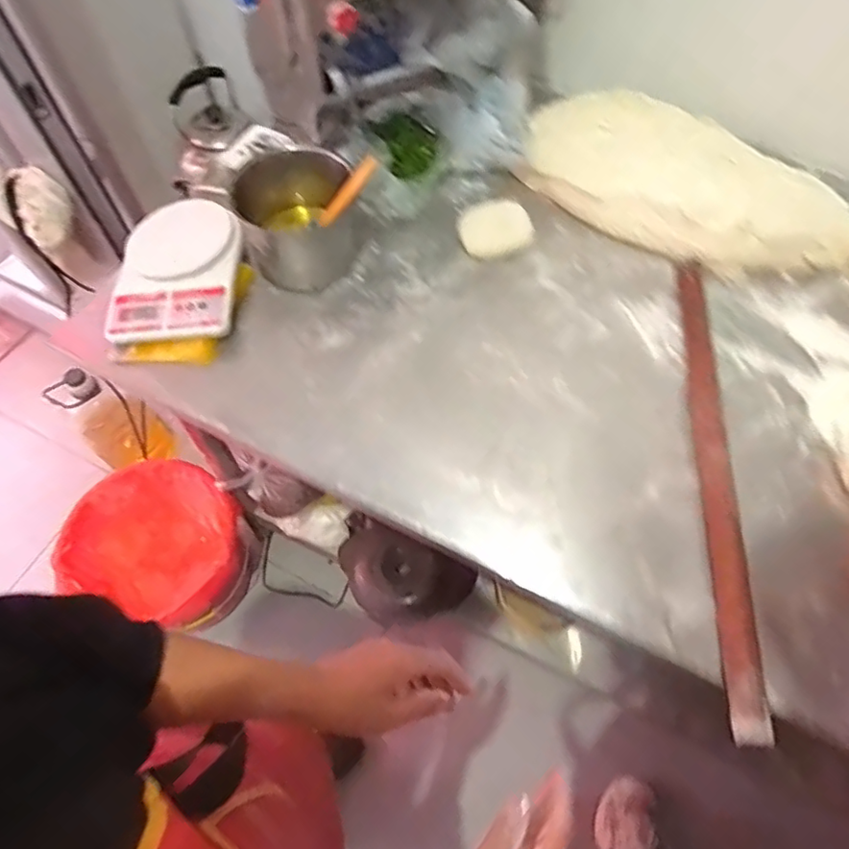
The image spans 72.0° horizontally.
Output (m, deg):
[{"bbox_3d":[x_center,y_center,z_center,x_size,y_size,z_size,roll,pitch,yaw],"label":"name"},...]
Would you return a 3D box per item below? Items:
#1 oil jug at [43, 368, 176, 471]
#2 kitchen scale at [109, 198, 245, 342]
[{"bbox_3d":[-0.718,-0.010,1.366,0.156,0.341,0.115,2,61,0],"label":"oil jug"},{"bbox_3d":[-0.314,-0.202,0.748,0.154,0.035,0.213,0,61,0],"label":"kitchen scale"}]

